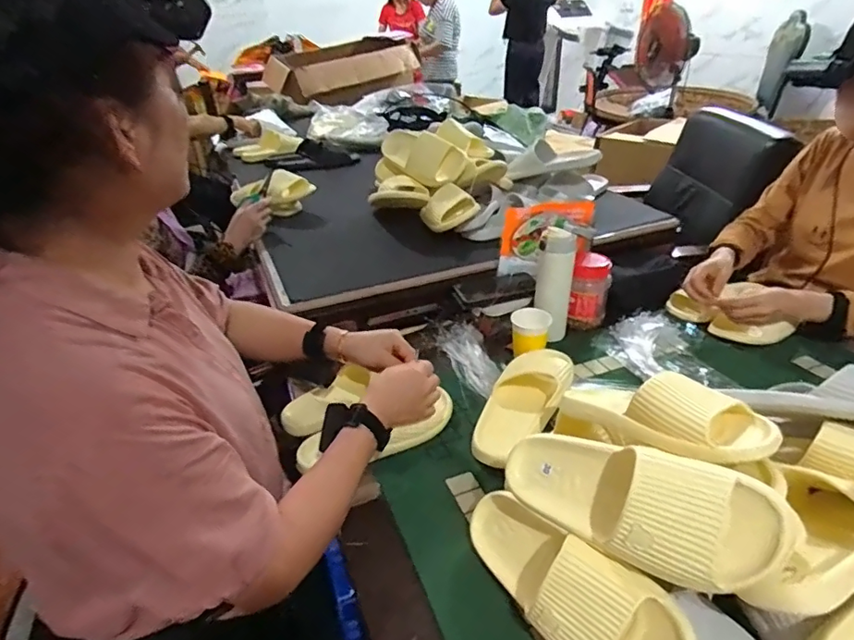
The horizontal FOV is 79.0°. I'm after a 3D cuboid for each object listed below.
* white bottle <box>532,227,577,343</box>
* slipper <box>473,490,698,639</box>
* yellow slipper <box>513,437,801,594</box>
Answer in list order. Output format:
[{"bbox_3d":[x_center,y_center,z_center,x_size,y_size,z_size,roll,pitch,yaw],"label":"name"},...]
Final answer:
[{"bbox_3d":[0.236,-0.061,0.971,0.064,0.211,0.055,10,34,20],"label":"white bottle"},{"bbox_3d":[0.133,0.263,0.517,0.253,0.073,0.102,24,83,48],"label":"slipper"},{"bbox_3d":[0.194,0.175,0.493,0.257,0.105,0.100,6,-9,35],"label":"yellow slipper"}]

